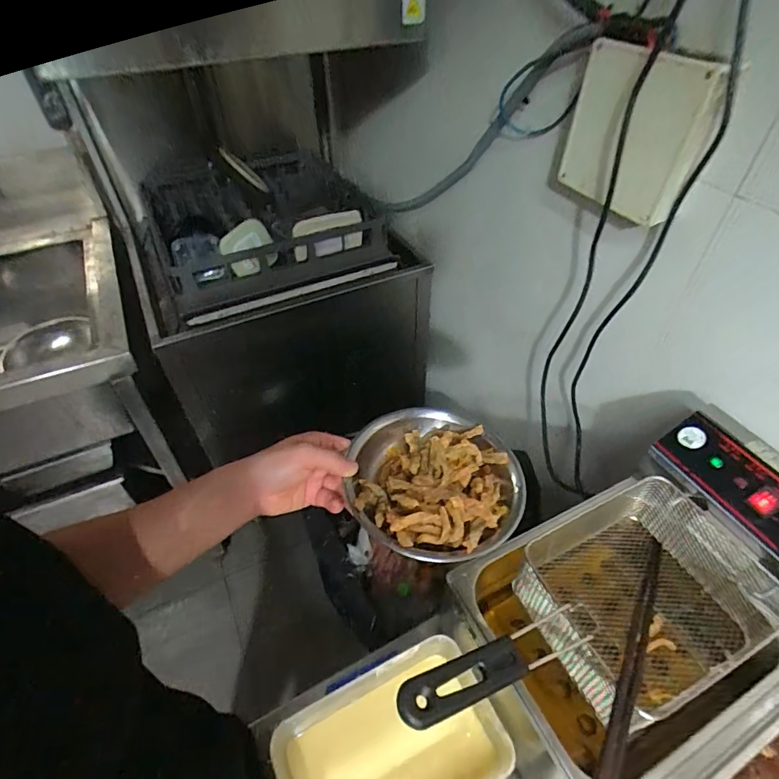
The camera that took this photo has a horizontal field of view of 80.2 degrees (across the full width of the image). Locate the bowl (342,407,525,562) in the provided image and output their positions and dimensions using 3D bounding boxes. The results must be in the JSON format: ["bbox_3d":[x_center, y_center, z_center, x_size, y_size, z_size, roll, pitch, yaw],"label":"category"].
[{"bbox_3d":[0.045,0.085,0.455,0.162,0.042,0.169,0,45,0],"label":"bowl"}]

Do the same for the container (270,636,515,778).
[{"bbox_3d":[0.002,0.433,0.550,0.253,0.070,0.164,-20,49,-19],"label":"container"}]

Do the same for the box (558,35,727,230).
[{"bbox_3d":[0.312,-0.339,0.617,0.044,0.182,0.196,-18,47,-22],"label":"box"}]

